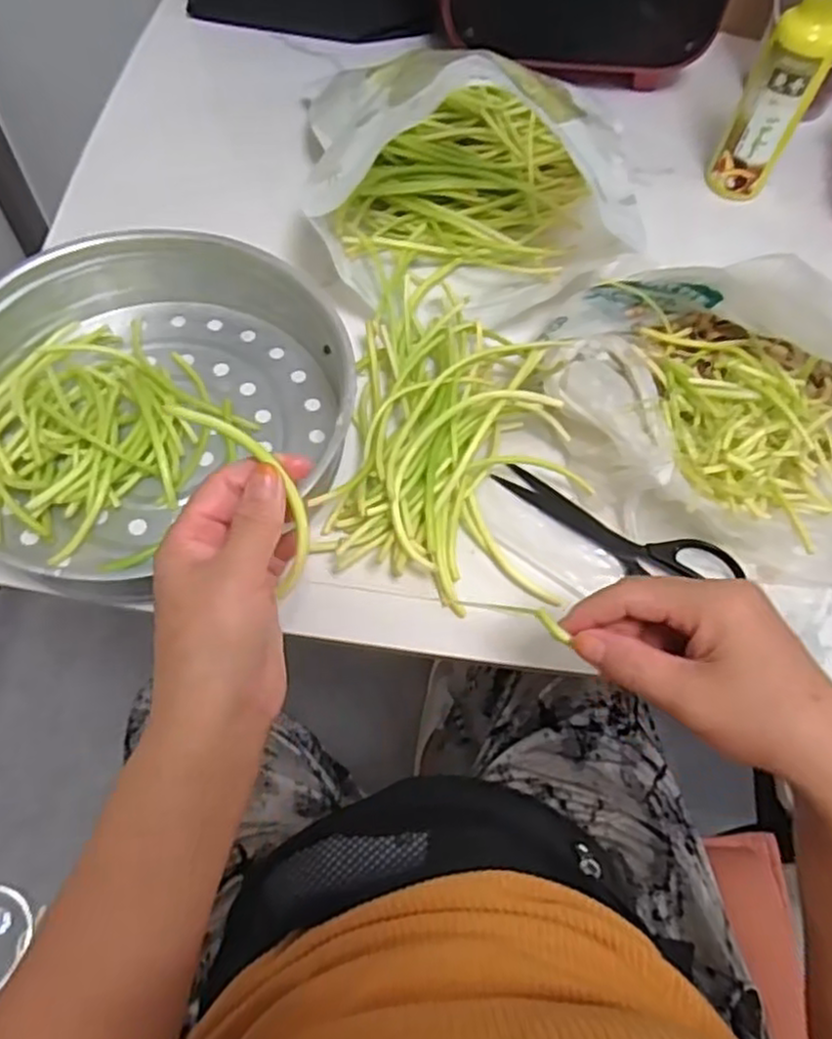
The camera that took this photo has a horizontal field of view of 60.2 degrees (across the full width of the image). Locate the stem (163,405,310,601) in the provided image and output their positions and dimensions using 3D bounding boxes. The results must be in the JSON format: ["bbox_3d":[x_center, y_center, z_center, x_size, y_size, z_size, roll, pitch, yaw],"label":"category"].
[{"bbox_3d":[-0.072,-0.011,0.320,0.033,0.014,0.098,-29,108,-18],"label":"stem"}]

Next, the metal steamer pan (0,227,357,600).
[{"bbox_3d":[-0.191,-0.087,0.474,0.225,0.074,0.254,41,67,16],"label":"metal steamer pan"}]

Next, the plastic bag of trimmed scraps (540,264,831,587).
[{"bbox_3d":[0.222,-0.076,0.473,0.274,0.086,0.189,16,63,4],"label":"plastic bag of trimmed scraps"}]

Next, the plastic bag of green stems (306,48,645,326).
[{"bbox_3d":[0.047,-0.278,0.542,0.233,0.142,0.218,0,62,-4],"label":"plastic bag of green stems"}]

